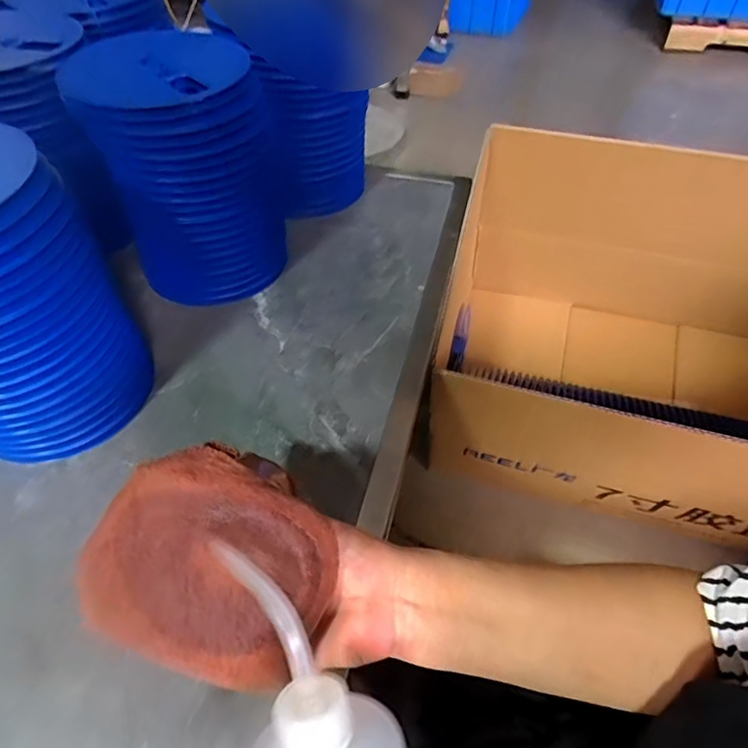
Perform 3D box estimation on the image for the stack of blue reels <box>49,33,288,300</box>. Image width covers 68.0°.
[{"bbox_3d":[-0.197,-0.215,0.615,0.154,0.250,0.158,3,49,3],"label":"stack of blue reels"}]

